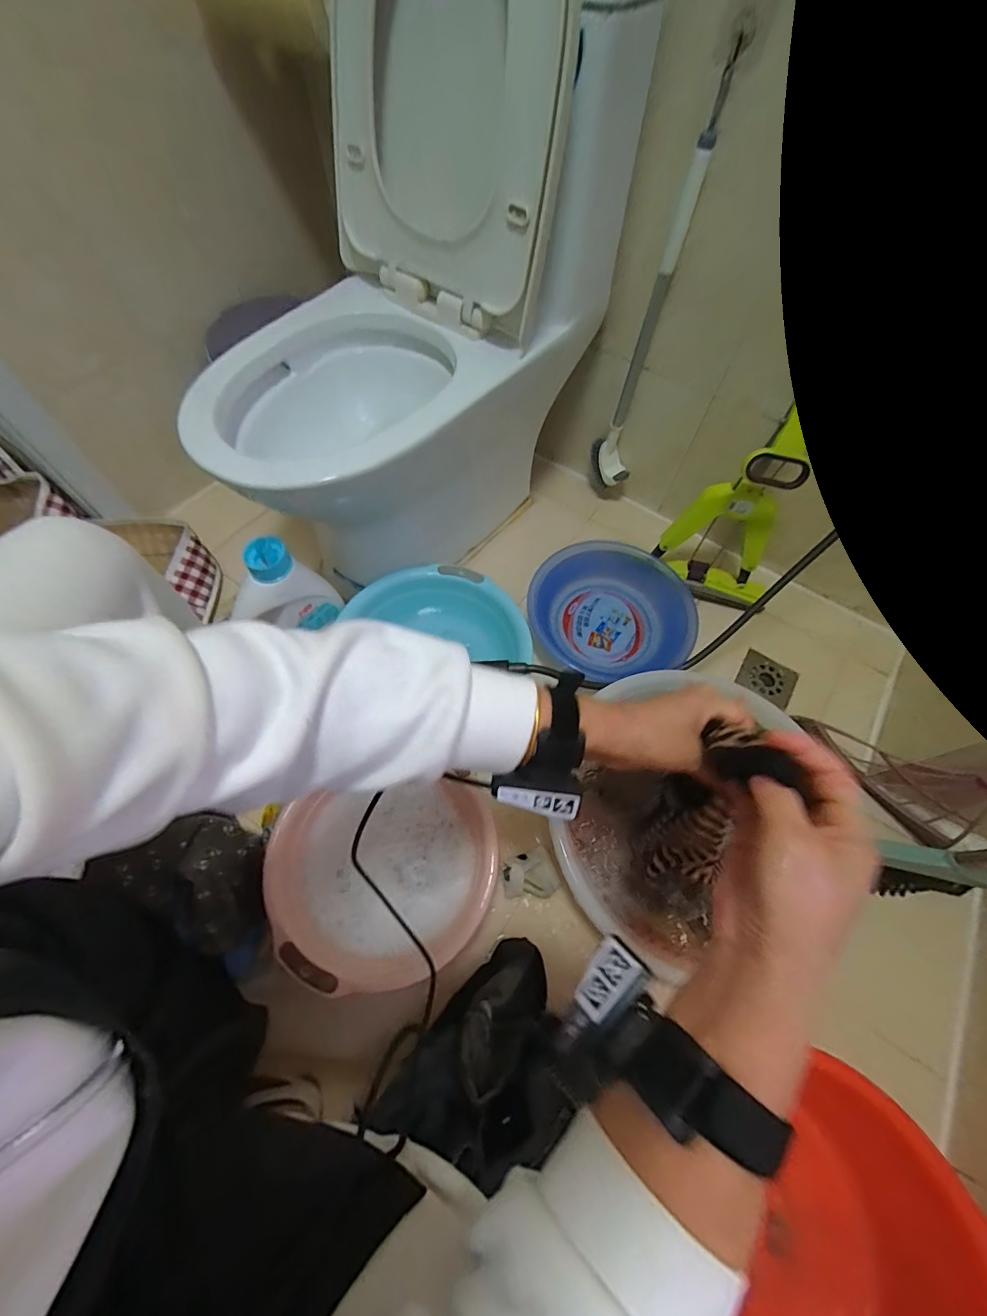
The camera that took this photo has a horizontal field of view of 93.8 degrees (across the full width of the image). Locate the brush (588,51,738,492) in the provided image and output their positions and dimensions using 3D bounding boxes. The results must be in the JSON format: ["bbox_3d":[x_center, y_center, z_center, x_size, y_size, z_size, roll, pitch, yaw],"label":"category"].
[{"bbox_3d":[0.259,-0.545,0.791,0.071,0.562,0.083,7,63,2],"label":"brush"}]

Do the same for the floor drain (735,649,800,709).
[{"bbox_3d":[0.521,0.038,0.878,0.098,0.008,0.085,32,66,14],"label":"floor drain"}]

